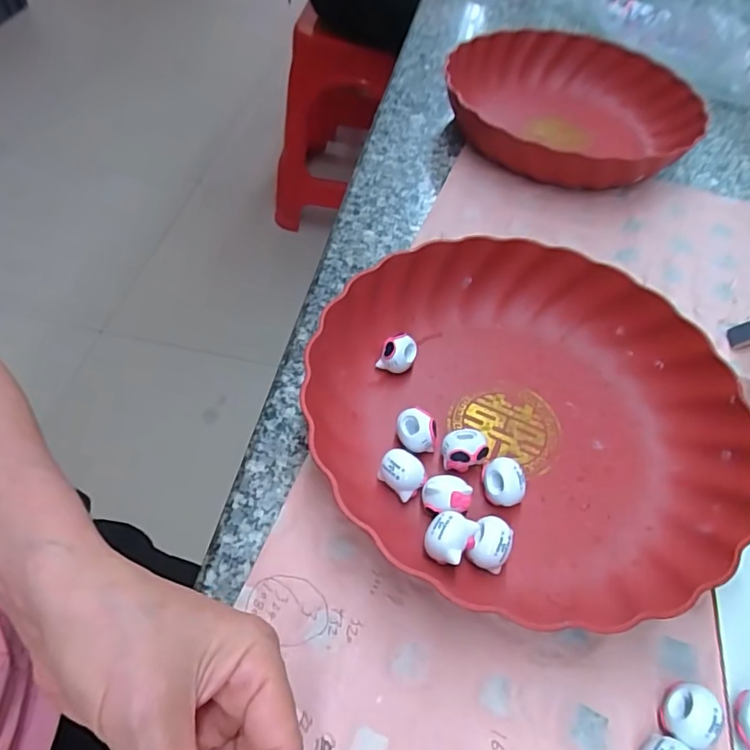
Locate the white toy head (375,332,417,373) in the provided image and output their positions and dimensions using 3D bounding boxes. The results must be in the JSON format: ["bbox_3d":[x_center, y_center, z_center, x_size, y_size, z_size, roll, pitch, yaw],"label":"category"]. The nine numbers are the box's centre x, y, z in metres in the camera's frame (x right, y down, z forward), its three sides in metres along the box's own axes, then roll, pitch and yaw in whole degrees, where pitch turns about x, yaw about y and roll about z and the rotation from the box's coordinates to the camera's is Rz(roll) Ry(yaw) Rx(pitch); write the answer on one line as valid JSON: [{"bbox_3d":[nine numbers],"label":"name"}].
[{"bbox_3d":[0.015,-0.013,0.354,0.021,0.026,0.020,22,55,12],"label":"white toy head"}]

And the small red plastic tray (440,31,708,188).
[{"bbox_3d":[0.193,-0.263,0.539,0.232,0.053,0.212,6,53,-1],"label":"small red plastic tray"}]

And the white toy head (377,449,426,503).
[{"bbox_3d":[0.016,0.056,0.307,0.021,0.021,0.024,-36,64,-27],"label":"white toy head"}]

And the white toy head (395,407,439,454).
[{"bbox_3d":[0.024,0.035,0.323,0.022,0.024,0.021,4,53,-2],"label":"white toy head"}]

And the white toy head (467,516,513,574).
[{"bbox_3d":[0.060,0.089,0.287,0.020,0.021,0.024,24,55,12],"label":"white toy head"}]

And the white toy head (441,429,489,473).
[{"bbox_3d":[0.051,0.044,0.318,0.025,0.023,0.019,4,53,-2],"label":"white toy head"}]

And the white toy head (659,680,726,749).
[{"bbox_3d":[0.142,0.155,0.248,0.020,0.023,0.024,28,56,15],"label":"white toy head"}]

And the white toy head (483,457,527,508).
[{"bbox_3d":[0.072,0.061,0.307,0.025,0.022,0.021,29,56,16],"label":"white toy head"}]

